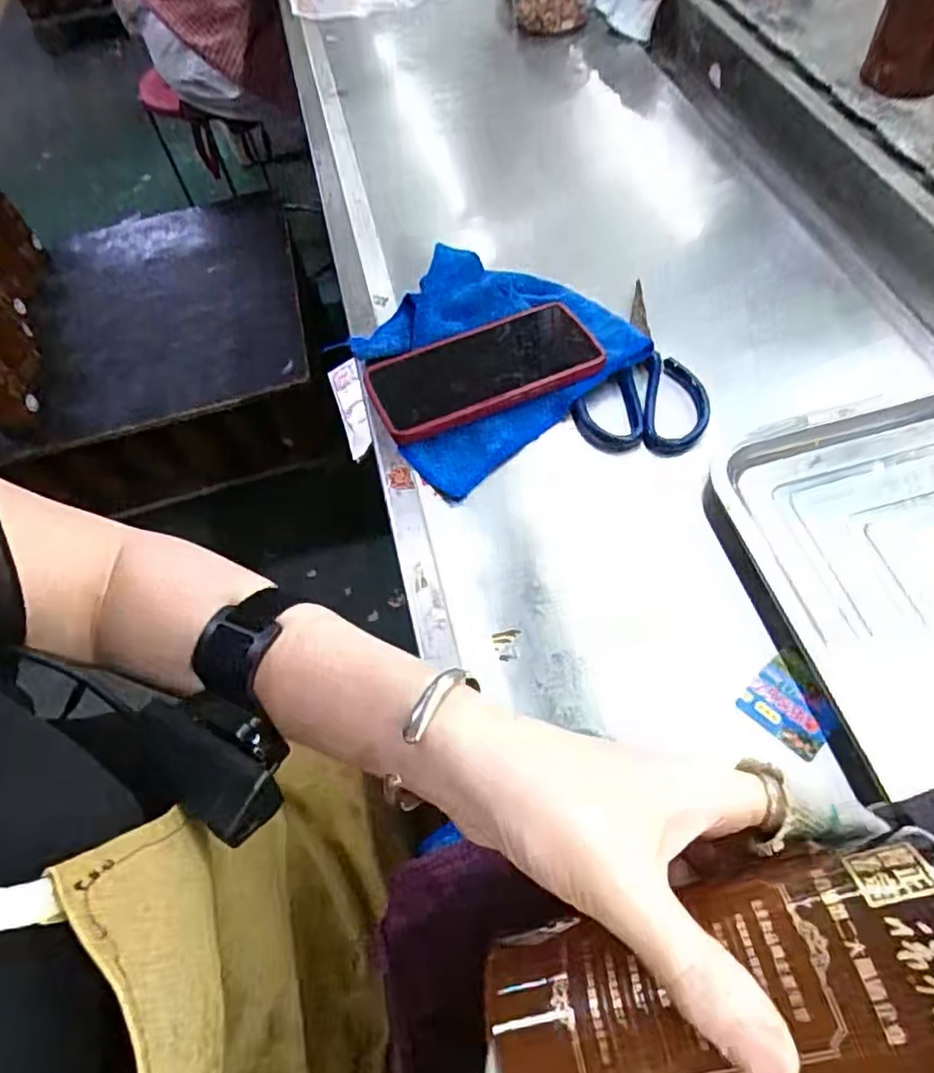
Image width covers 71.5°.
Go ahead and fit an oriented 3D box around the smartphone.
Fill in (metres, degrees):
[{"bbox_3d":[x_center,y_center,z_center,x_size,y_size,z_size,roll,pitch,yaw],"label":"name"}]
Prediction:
[{"bbox_3d":[0.009,-0.126,0.473,0.162,0.011,0.083,-22,59,-7],"label":"smartphone"}]

